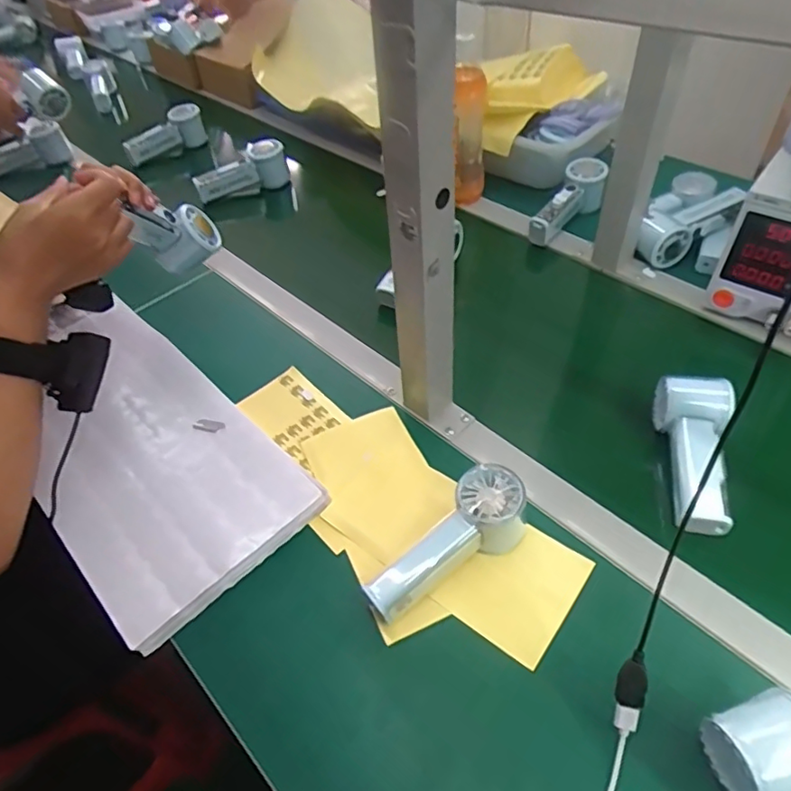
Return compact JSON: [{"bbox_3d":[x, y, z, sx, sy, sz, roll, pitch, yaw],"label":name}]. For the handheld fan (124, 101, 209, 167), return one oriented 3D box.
[{"bbox_3d":[-0.420,-0.472,1.040,0.152,0.065,0.063,-30,53,-22],"label":"handheld fan"}]

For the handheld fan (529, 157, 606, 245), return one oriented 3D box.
[{"bbox_3d":[0.247,-0.273,0.803,0.054,0.053,0.165,26,54,24],"label":"handheld fan"}]

